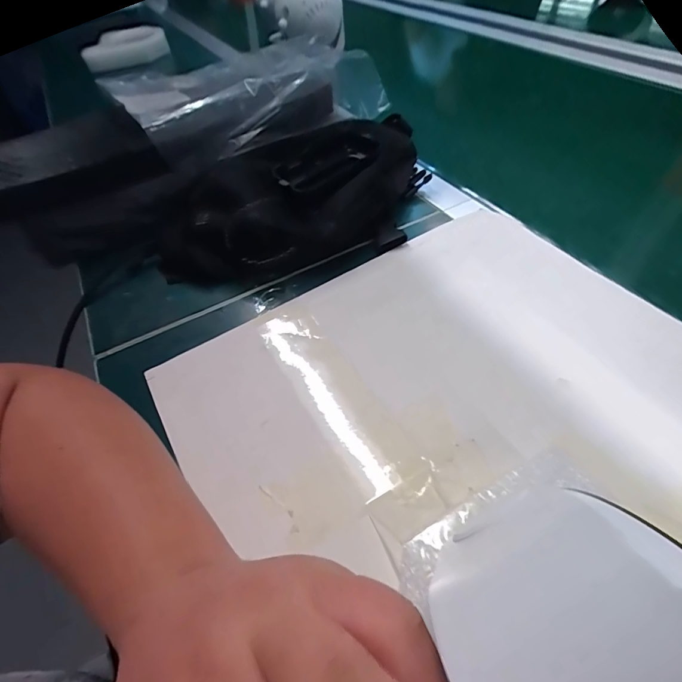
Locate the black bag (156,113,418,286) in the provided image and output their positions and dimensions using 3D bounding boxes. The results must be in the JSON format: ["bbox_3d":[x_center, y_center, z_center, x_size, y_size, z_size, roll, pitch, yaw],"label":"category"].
[{"bbox_3d":[-0.040,-0.140,0.398,0.284,0.069,0.139,-32,55,-20],"label":"black bag"}]

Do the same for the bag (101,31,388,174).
[{"bbox_3d":[-0.110,-0.281,0.451,0.239,0.055,0.201,-30,53,-21],"label":"bag"}]

